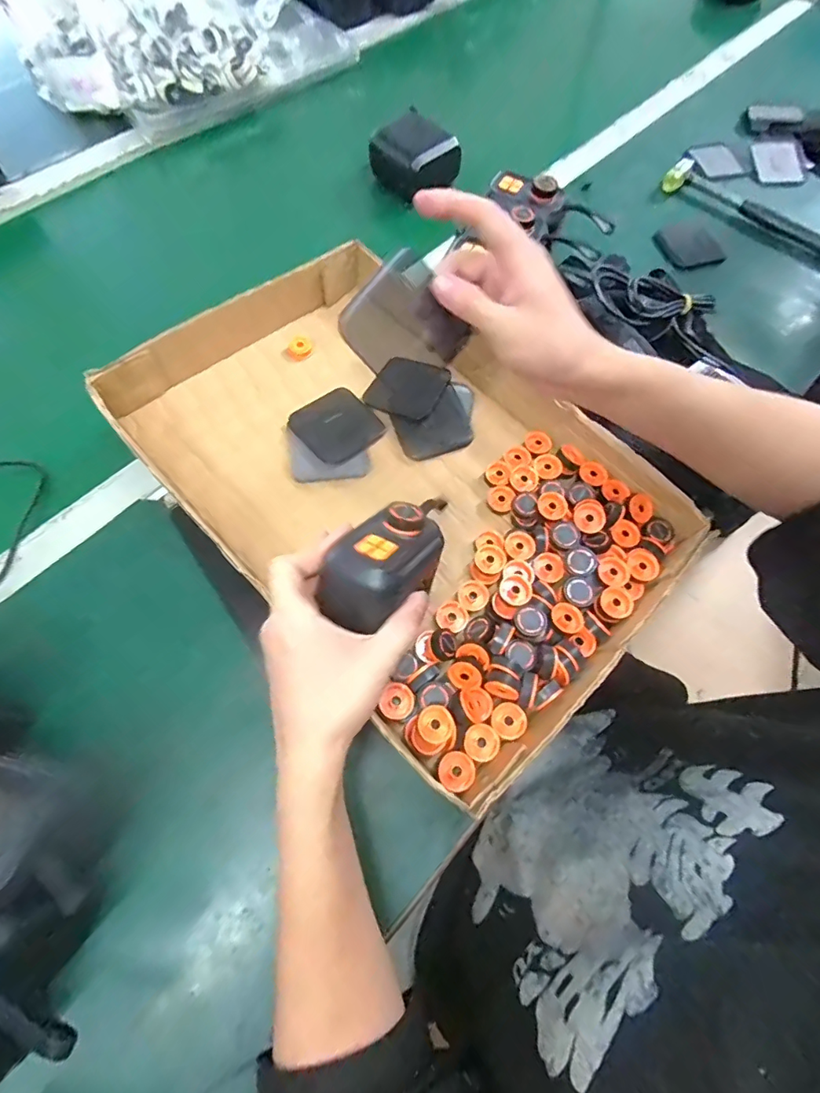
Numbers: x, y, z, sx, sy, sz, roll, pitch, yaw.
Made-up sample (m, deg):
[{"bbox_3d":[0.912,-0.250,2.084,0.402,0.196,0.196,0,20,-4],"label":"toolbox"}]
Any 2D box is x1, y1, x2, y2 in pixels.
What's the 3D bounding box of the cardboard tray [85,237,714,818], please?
[{"bbox_3d":[-0.025,-0.081,0.445,0.338,0.063,0.513,-42,76,-17],"label":"cardboard tray"}]

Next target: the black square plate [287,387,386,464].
[{"bbox_3d":[-0.072,-0.118,0.470,0.071,0.008,0.071,-39,75,-16],"label":"black square plate"}]

